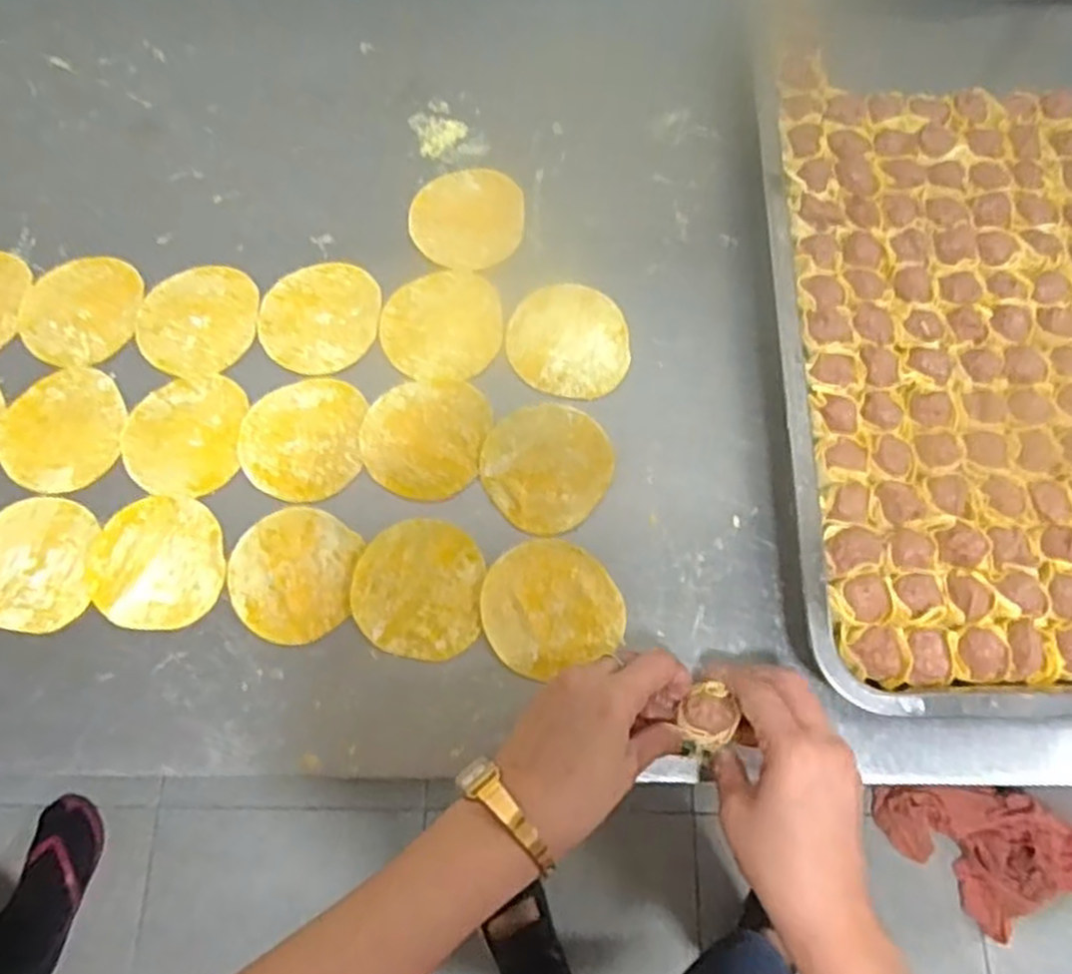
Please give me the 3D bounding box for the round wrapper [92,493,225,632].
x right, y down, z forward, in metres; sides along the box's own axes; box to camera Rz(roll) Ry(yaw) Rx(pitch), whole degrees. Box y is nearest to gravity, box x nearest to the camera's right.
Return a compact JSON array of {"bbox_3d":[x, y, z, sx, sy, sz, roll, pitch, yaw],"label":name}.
[{"bbox_3d":[-0.230,0.045,0.487,0.075,0.004,0.082,0,71,-1],"label":"round wrapper"}]

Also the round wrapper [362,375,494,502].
[{"bbox_3d":[-0.072,-0.034,0.512,0.078,0.004,0.082,13,71,3],"label":"round wrapper"}]

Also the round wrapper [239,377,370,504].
[{"bbox_3d":[-0.150,-0.032,0.514,0.076,0.004,0.083,0,71,-1],"label":"round wrapper"}]

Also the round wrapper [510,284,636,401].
[{"bbox_3d":[0.022,-0.099,0.533,0.077,0.004,0.085,-6,71,-4],"label":"round wrapper"}]

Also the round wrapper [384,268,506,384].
[{"bbox_3d":[-0.062,-0.109,0.537,0.078,0.004,0.080,0,71,-1],"label":"round wrapper"}]

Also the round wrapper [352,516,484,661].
[{"bbox_3d":[-0.070,0.060,0.481,0.076,0.007,0.082,0,70,-1],"label":"round wrapper"}]

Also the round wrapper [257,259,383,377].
[{"bbox_3d":[-0.146,-0.117,0.542,0.077,0.004,0.083,0,71,-1],"label":"round wrapper"}]

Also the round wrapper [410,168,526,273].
[{"bbox_3d":[-0.049,-0.192,0.569,0.078,0.004,0.085,0,71,-1],"label":"round wrapper"}]

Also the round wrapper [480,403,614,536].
[{"bbox_3d":[0.006,-0.014,0.504,0.080,0.004,0.081,0,71,-1],"label":"round wrapper"}]

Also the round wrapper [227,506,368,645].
[{"bbox_3d":[-0.147,0.052,0.483,0.075,0.004,0.080,8,71,1],"label":"round wrapper"}]

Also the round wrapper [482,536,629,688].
[{"bbox_3d":[0.008,0.069,0.476,0.079,0.004,0.078,0,71,-1],"label":"round wrapper"}]

